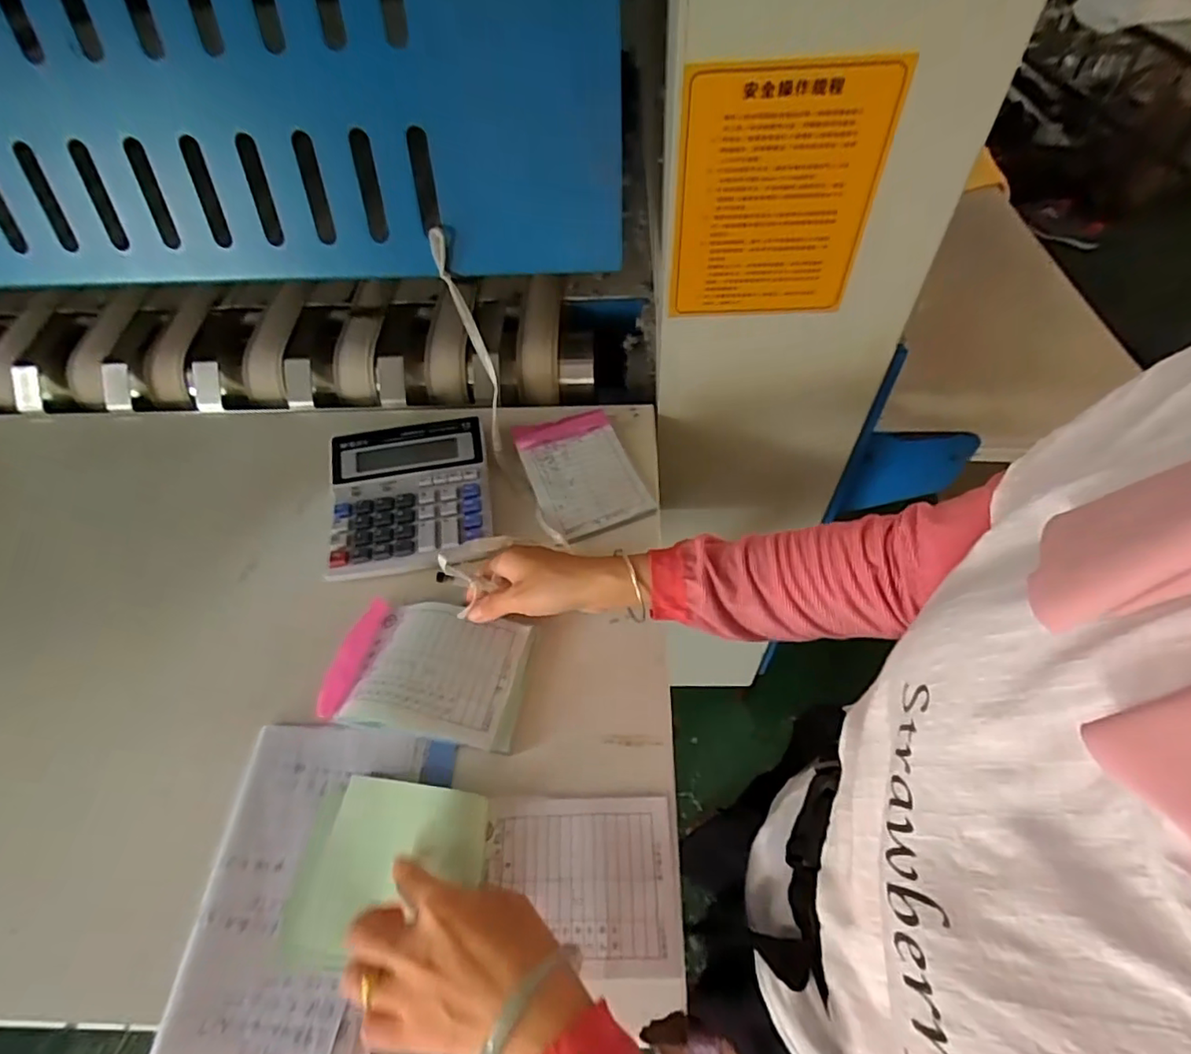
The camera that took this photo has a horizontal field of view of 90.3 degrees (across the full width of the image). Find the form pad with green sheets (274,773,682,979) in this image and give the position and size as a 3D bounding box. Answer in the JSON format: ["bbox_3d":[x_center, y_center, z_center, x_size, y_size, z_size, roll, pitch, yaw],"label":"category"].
[{"bbox_3d":[-0.079,0.236,0.399,0.263,0.038,0.116,1,52,5],"label":"form pad with green sheets"}]

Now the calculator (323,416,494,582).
[{"bbox_3d":[-0.184,-0.036,0.581,0.153,0.028,0.156,-9,52,-5],"label":"calculator"}]

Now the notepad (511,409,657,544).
[{"bbox_3d":[-0.017,-0.063,0.612,0.104,0.010,0.163,-17,53,-11],"label":"notepad"}]

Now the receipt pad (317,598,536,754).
[{"bbox_3d":[-0.138,0.117,0.485,0.157,0.033,0.107,6,53,7],"label":"receipt pad"}]

